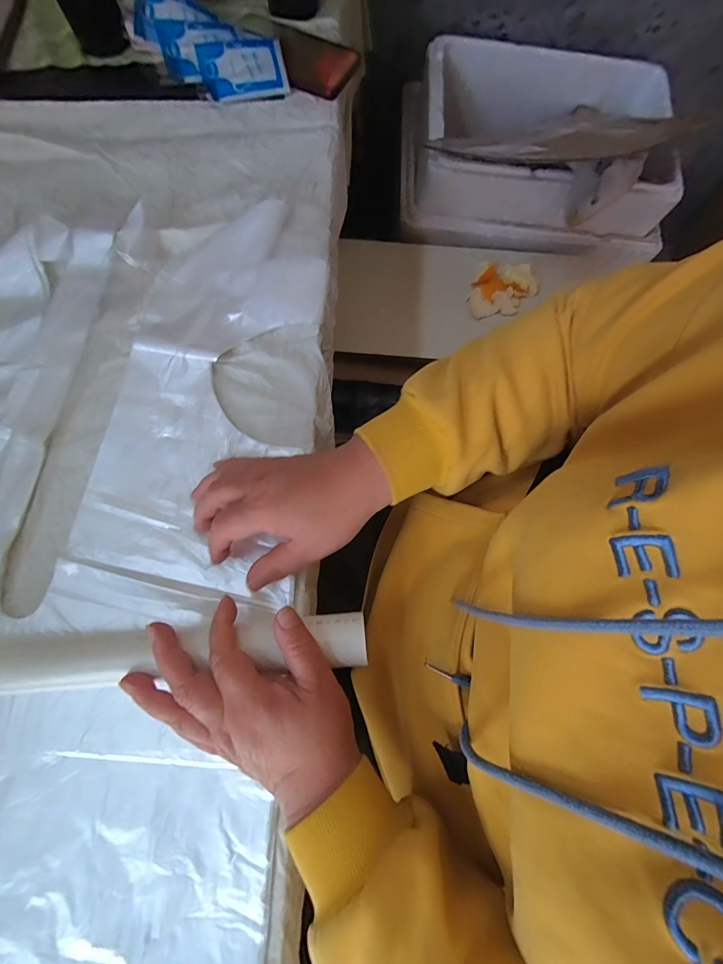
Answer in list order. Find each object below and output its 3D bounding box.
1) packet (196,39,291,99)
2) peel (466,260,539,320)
[{"bbox_3d":[-0.135,-0.473,0.458,0.094,0.010,0.072,-12,90,-4],"label":"packet"},{"bbox_3d":[0.238,-0.326,0.679,0.101,0.043,0.111,23,78,6],"label":"peel"}]

